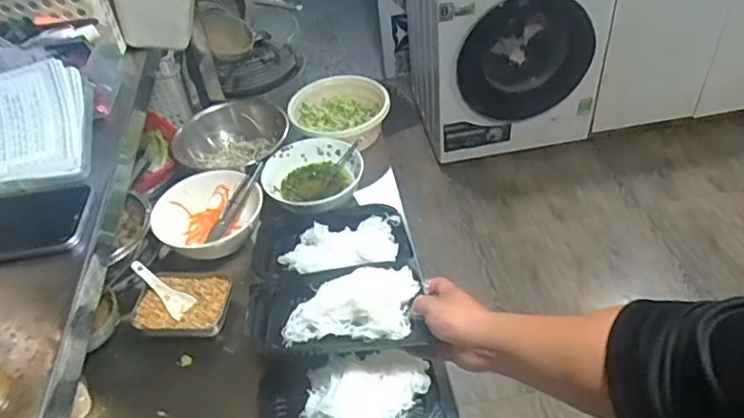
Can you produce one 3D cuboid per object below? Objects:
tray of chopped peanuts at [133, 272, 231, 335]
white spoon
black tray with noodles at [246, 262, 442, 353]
[{"bbox_3d":[-0.281,0.144,0.850,0.138,0.043,0.108,0,44,8],"label":"tray of chopped peanuts"},{"bbox_3d":[-0.318,0.119,0.856,0.110,0.015,0.037,38,55,5],"label":"white spoon"},{"bbox_3d":[-0.046,0.116,0.724,0.220,0.049,0.124,-2,44,6],"label":"black tray with noodles"}]

